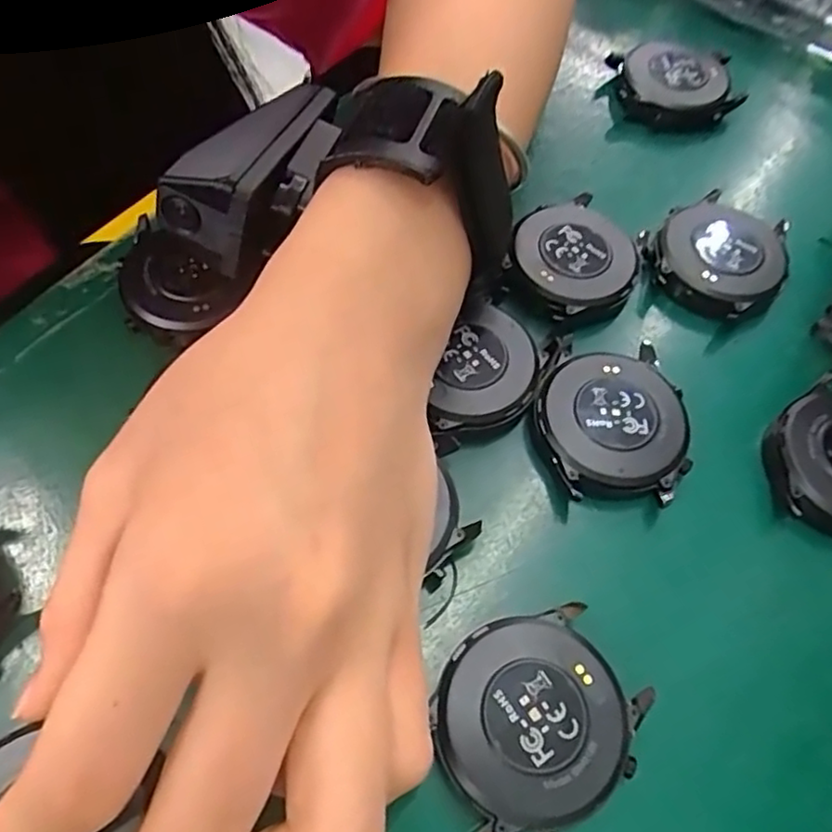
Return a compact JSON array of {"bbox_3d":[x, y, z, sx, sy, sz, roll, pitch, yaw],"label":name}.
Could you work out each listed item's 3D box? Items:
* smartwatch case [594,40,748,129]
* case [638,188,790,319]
[{"bbox_3d":[0.107,-0.135,0.276,0.050,0.011,0.043,-3,62,-6],"label":"smartwatch case"},{"bbox_3d":[0.106,-0.055,0.236,0.049,0.017,0.044,-39,71,-22],"label":"case"}]

